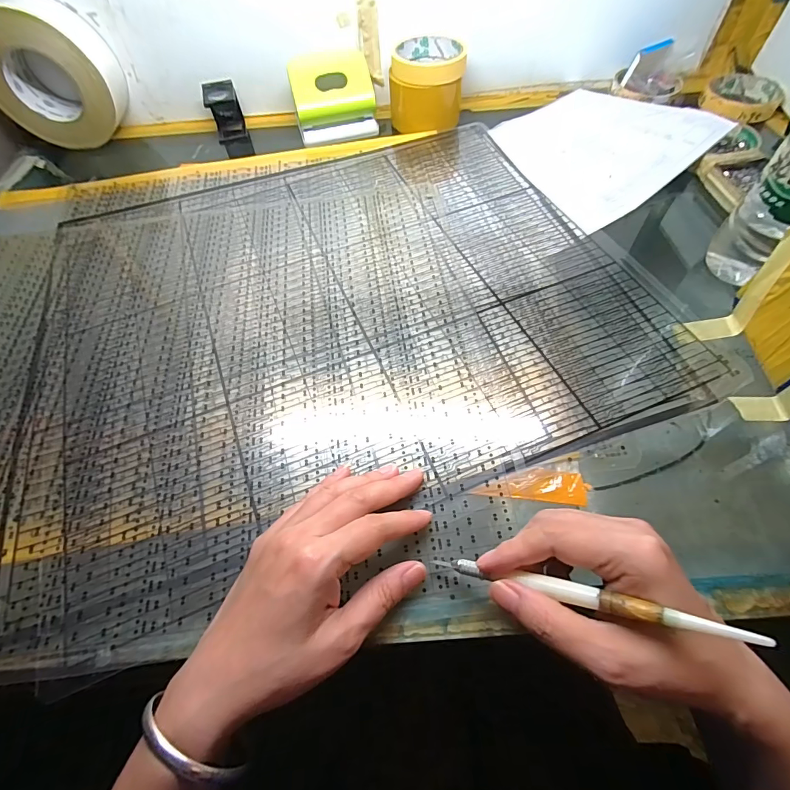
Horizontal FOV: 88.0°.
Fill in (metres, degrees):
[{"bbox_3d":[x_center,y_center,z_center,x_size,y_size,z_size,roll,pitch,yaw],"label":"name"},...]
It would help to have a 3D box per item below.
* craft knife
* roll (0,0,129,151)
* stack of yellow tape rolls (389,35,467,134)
[{"bbox_3d":[0.085,0.098,0.204,0.150,0.013,0.010,-3,53,37],"label":"craft knife"},{"bbox_3d":[-0.420,-0.389,0.503,0.143,0.134,0.065,-6,58,0],"label":"roll"},{"bbox_3d":[0.040,-0.392,0.517,0.089,0.068,0.089,-1,58,3],"label":"stack of yellow tape rolls"}]

